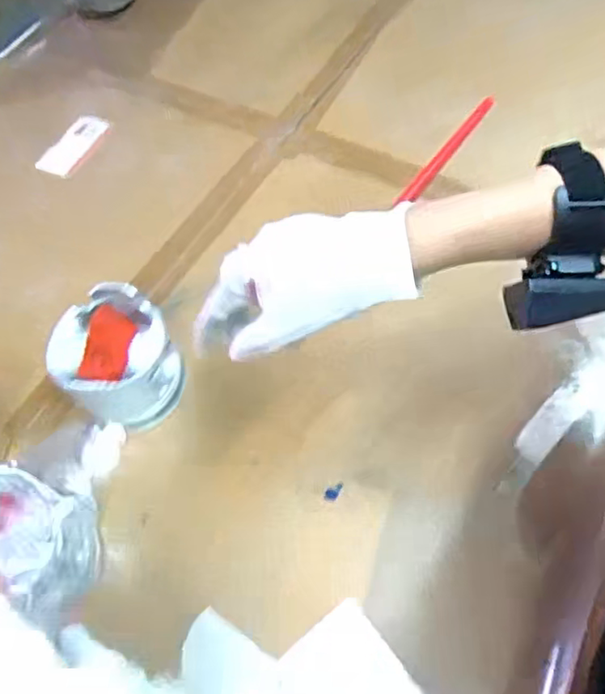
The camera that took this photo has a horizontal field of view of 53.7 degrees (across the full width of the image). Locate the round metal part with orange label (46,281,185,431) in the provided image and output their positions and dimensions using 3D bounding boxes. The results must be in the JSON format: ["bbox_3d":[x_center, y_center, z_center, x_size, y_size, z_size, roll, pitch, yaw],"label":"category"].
[{"bbox_3d":[-0.152,0.012,0.496,0.089,0.088,0.089,-1,61,3],"label":"round metal part with orange label"}]

